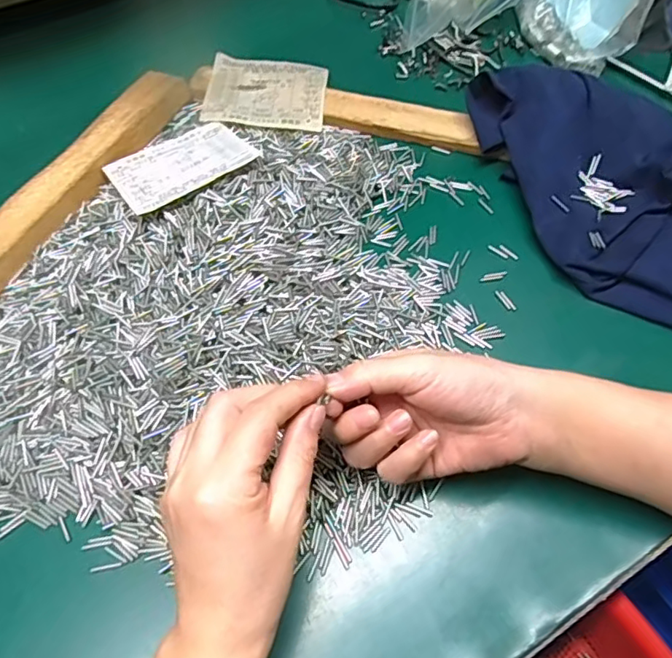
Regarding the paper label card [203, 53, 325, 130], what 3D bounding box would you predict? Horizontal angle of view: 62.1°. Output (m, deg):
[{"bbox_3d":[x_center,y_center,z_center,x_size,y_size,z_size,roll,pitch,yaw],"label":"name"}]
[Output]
[{"bbox_3d":[-0.064,-0.220,0.526,0.109,0.016,0.083,4,60,2],"label":"paper label card"}]

